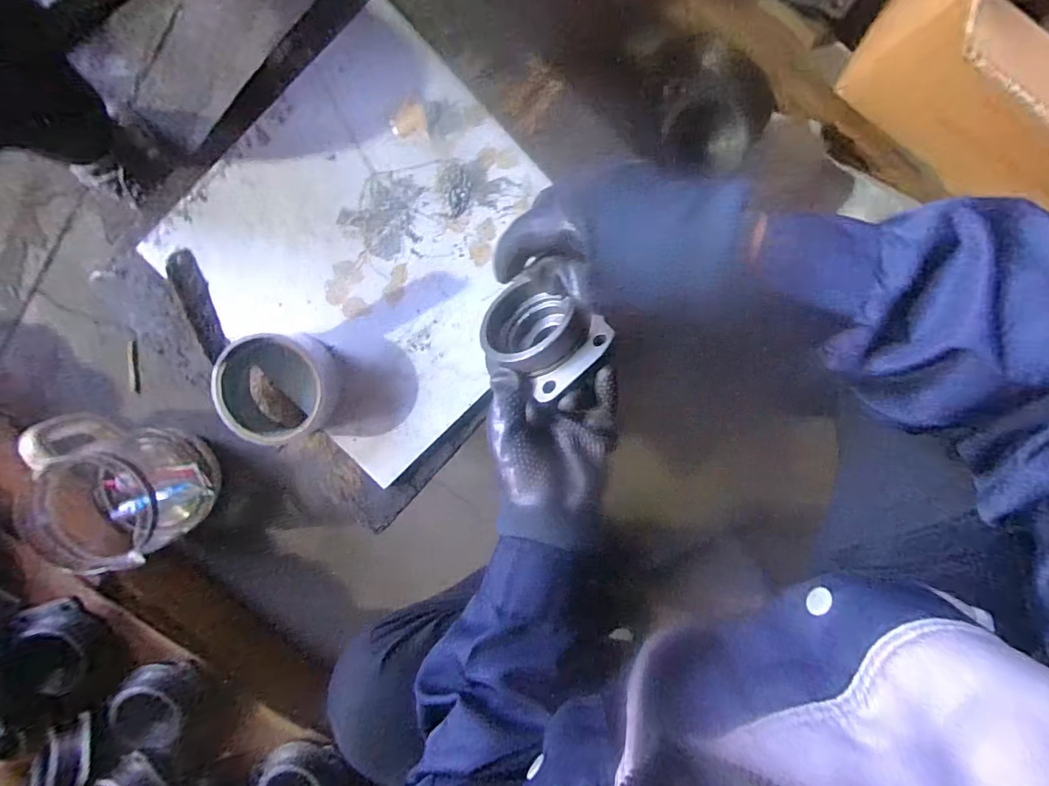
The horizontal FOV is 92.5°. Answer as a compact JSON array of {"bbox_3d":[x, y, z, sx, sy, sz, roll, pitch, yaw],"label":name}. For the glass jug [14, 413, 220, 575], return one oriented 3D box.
[{"bbox_3d":[-0.530,0.118,0.673,0.163,0.154,0.187,-8,97,0],"label":"glass jug"}]

